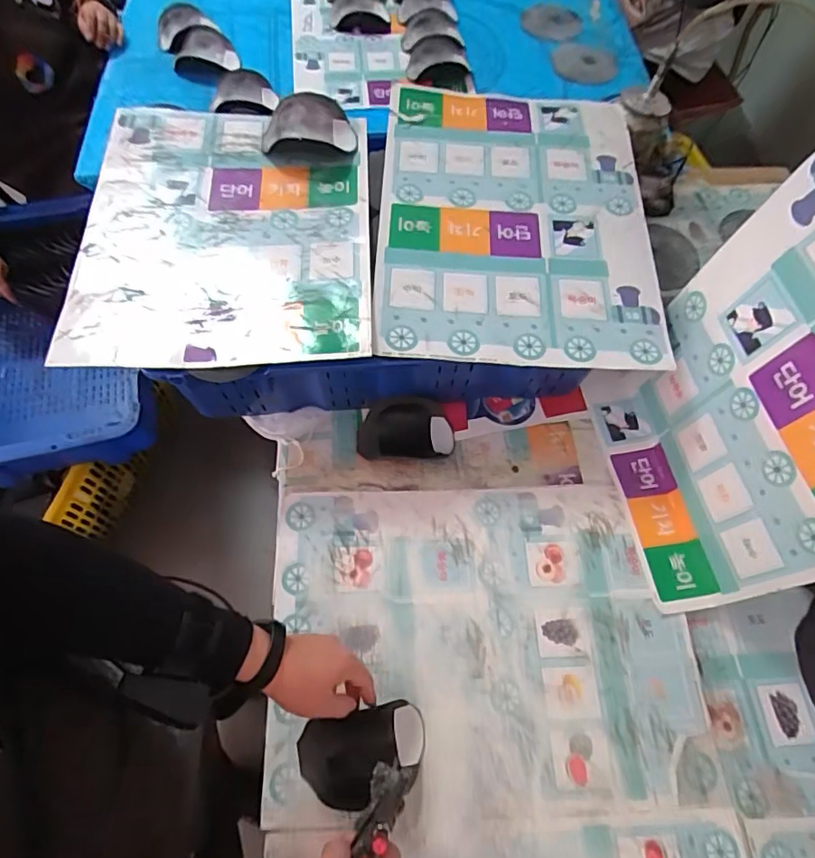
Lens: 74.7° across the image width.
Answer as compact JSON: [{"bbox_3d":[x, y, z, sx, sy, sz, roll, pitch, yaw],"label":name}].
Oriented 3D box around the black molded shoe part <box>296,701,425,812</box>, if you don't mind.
[{"bbox_3d":[-0.049,0.364,0.595,0.142,0.040,0.091,-10,65,-7],"label":"black molded shoe part"}]

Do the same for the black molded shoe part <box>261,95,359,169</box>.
[{"bbox_3d":[-0.148,-0.448,0.800,0.141,0.053,0.121,2,64,-2],"label":"black molded shoe part"}]

